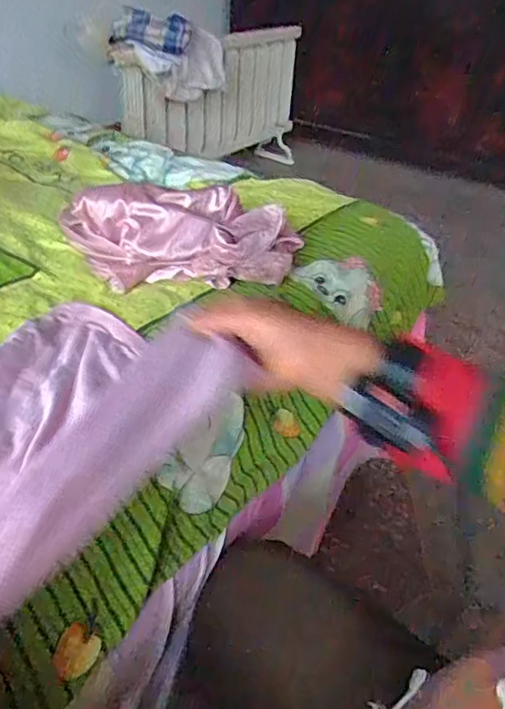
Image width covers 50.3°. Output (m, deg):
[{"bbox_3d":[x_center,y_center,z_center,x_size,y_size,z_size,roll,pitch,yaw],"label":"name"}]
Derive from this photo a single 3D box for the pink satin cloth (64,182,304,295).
[{"bbox_3d":[-0.098,-0.173,0.739,0.326,0.088,0.237,-2,37,-9],"label":"pink satin cloth"}]

